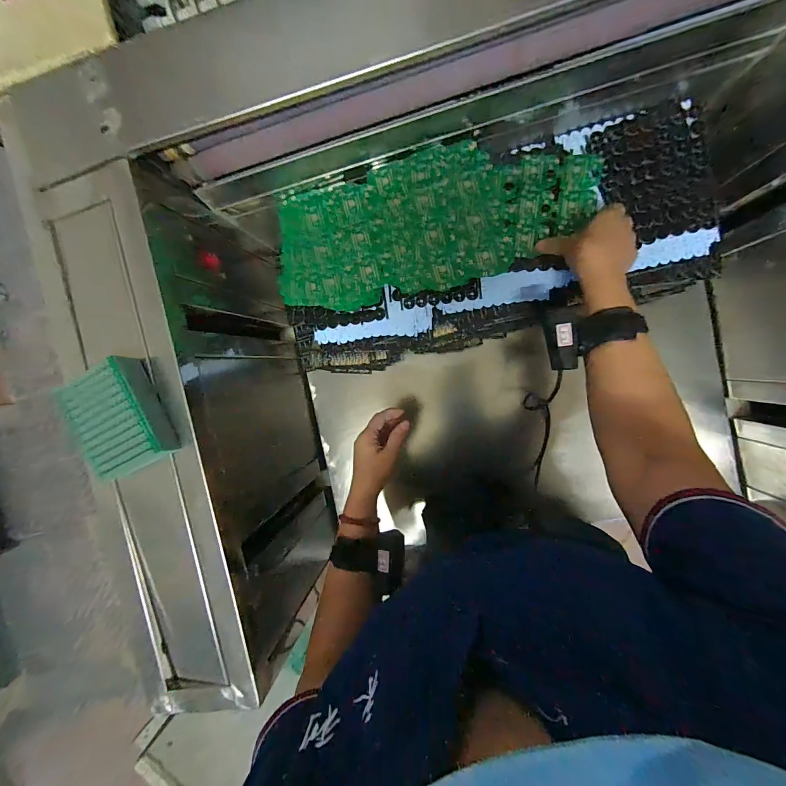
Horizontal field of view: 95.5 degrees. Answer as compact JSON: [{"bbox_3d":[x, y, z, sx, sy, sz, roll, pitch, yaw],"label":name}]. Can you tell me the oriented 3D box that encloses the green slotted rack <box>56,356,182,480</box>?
[{"bbox_3d":[-0.284,0.027,0.372,0.088,0.039,0.110,-19,93,9],"label":"green slotted rack"}]

